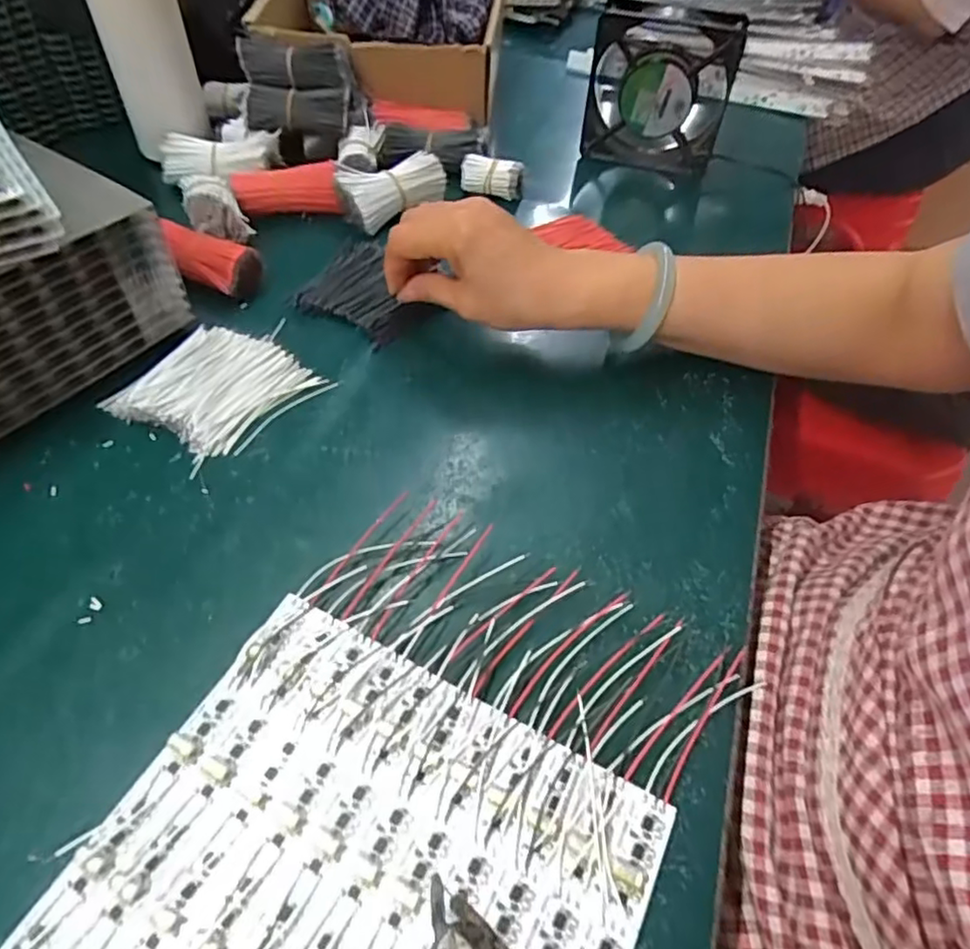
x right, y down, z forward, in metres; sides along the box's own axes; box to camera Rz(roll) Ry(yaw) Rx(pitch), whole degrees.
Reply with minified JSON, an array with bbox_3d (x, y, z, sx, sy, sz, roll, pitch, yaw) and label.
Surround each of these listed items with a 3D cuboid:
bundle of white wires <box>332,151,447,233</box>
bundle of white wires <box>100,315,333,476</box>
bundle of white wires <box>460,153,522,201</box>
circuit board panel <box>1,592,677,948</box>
[{"bbox_3d":[-0.076,-0.235,0.525,0.081,0.032,0.042,-29,59,-24],"label":"bundle of white wires"},{"bbox_3d":[-0.163,-0.057,0.398,0.093,0.012,0.107,32,56,20],"label":"bundle of white wires"},{"bbox_3d":[0.006,-0.254,0.547,0.051,0.025,0.022,13,52,6],"label":"bundle of white wires"},{"bbox_3d":[-0.061,0.173,0.223,0.191,0.008,0.222,25,54,15],"label":"circuit board panel"}]

